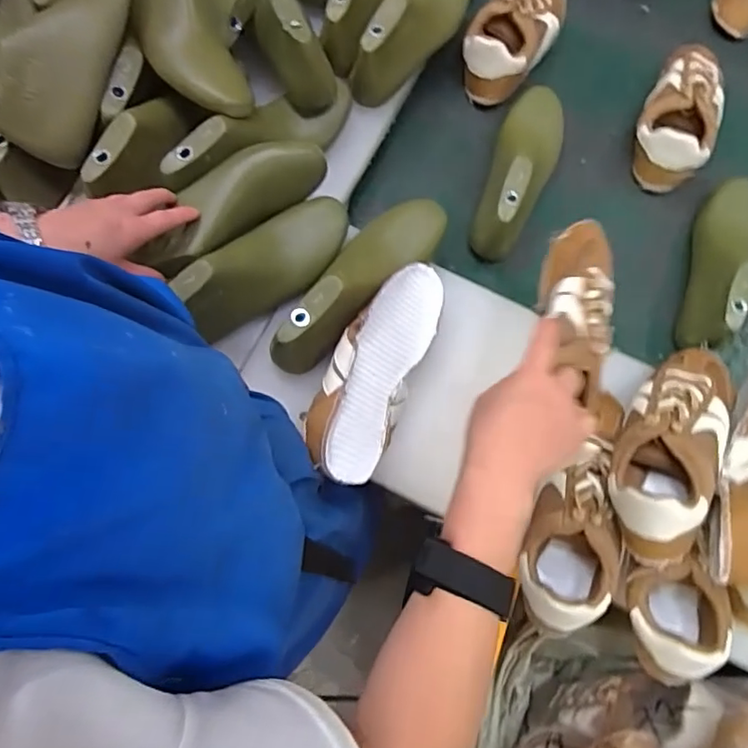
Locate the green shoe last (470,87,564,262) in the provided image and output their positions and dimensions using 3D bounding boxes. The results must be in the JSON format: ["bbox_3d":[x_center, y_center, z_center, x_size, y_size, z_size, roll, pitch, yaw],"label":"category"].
[{"bbox_3d":[0.178,-0.253,0.683,0.078,0.076,0.248,20,76,4],"label":"green shoe last"}]

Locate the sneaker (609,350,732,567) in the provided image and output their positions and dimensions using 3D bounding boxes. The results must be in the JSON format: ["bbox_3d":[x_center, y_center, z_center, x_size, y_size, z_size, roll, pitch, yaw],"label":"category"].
[{"bbox_3d":[0.283,0.054,0.535,0.081,0.070,0.238,30,61,6],"label":"sneaker"}]

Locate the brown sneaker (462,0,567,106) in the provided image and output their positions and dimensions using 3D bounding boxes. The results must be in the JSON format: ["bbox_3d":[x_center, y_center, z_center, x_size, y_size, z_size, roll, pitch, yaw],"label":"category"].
[{"bbox_3d":[0.189,-0.458,0.748,0.095,0.064,0.218,35,77,7],"label":"brown sneaker"}]

